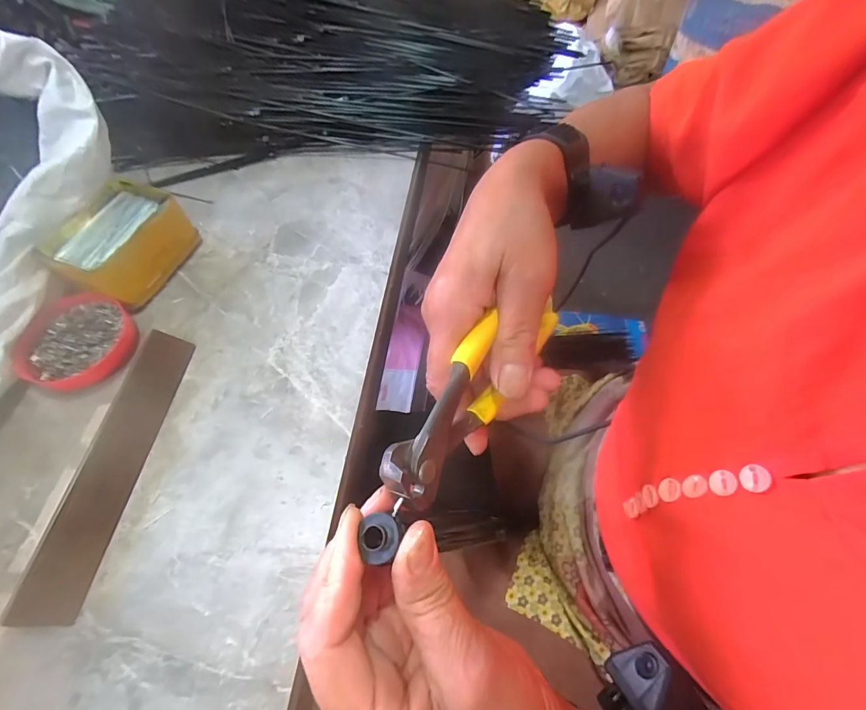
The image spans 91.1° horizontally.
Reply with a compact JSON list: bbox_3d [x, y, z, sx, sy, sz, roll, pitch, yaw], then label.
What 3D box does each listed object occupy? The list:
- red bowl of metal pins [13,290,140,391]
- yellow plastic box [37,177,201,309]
[{"bbox_3d":[-0.311,-0.012,0.377,0.084,0.026,0.088,-1,61,1],"label":"red bowl of metal pins"},{"bbox_3d":[-0.299,-0.108,0.412,0.088,0.053,0.116,18,63,12],"label":"yellow plastic box"}]

